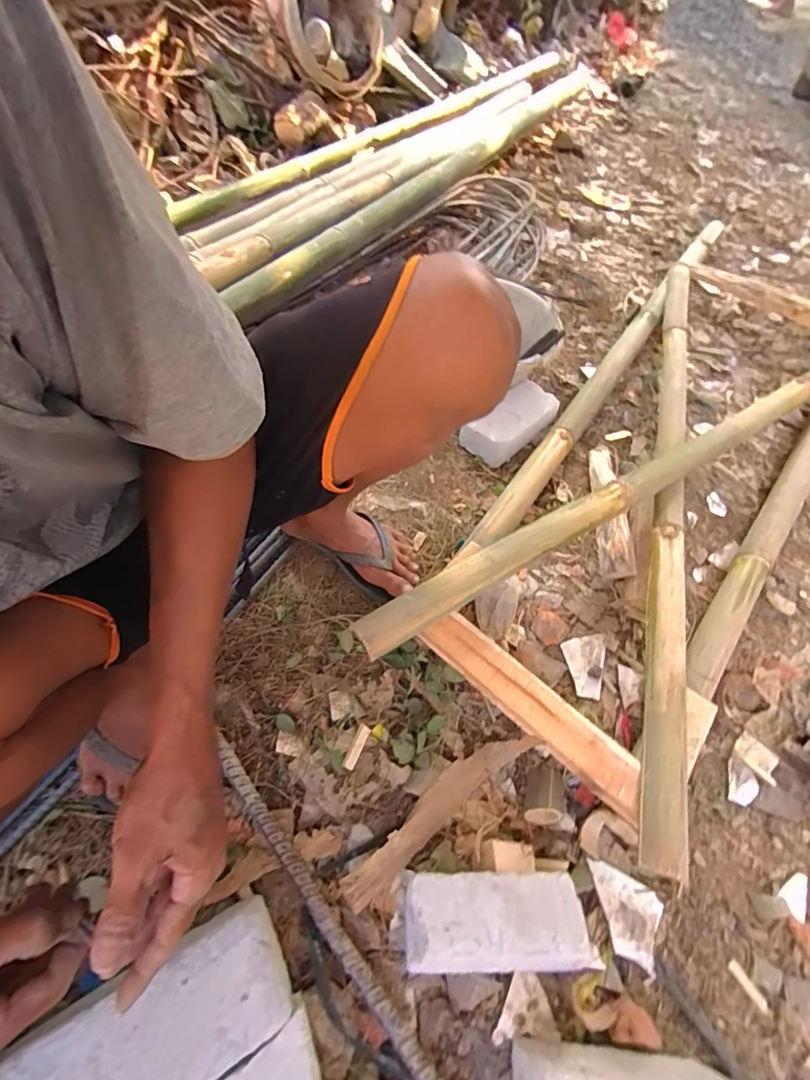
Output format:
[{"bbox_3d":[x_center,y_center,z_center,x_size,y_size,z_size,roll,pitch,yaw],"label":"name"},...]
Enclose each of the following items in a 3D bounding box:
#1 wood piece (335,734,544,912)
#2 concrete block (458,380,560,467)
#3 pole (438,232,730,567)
[{"bbox_3d":[0.045,0.331,0.581,0.286,0.023,0.049,-28,40,-24],"label":"wood piece"},{"bbox_3d":[0.223,-0.248,0.974,0.217,0.064,0.110,-38,68,-25],"label":"concrete block"},{"bbox_3d":[0.519,-0.446,1.128,0.064,0.070,1.490,32,61,15],"label":"pole"}]

